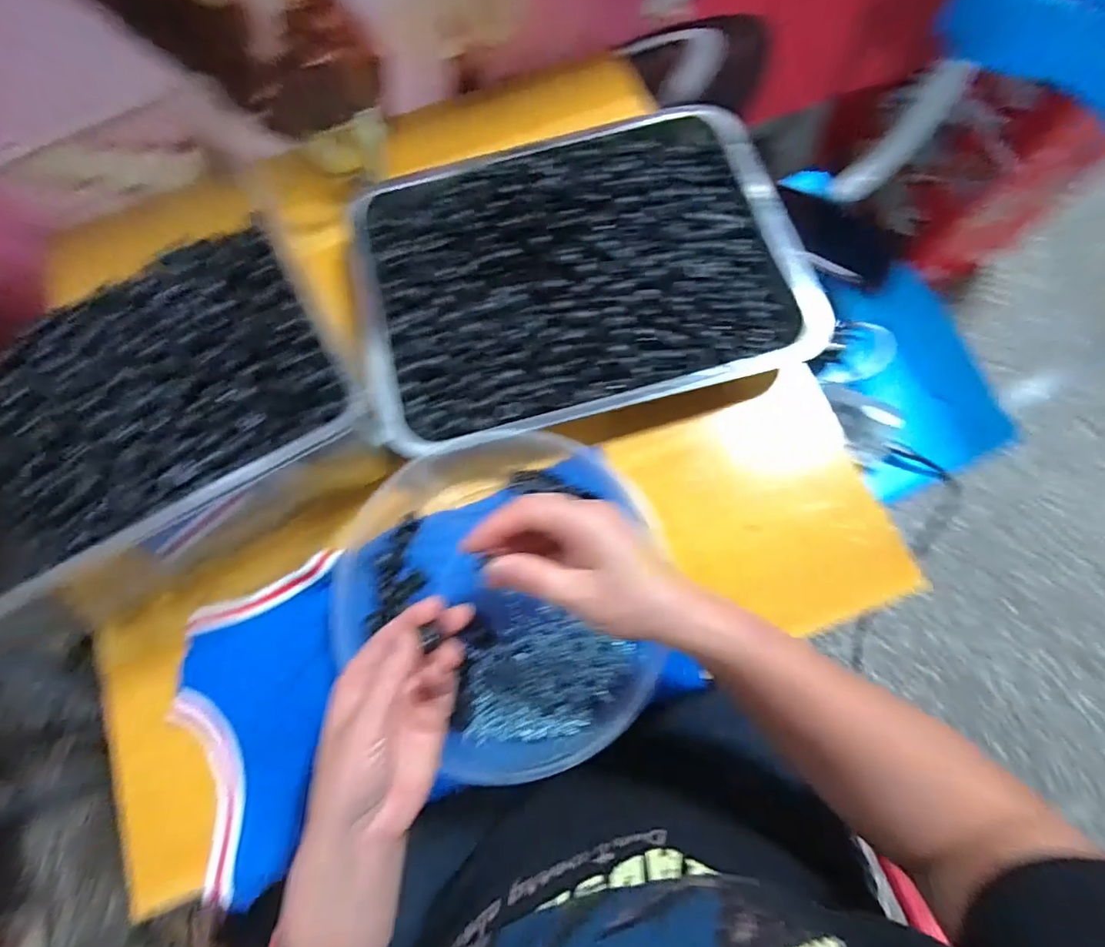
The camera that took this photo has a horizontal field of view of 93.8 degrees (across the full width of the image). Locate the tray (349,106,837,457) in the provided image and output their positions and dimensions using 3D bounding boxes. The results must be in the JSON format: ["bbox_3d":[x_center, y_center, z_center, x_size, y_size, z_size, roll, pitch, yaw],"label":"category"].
[{"bbox_3d":[0.020,-0.180,0.427,0.361,0.029,0.272,-16,75,-3],"label":"tray"}]

